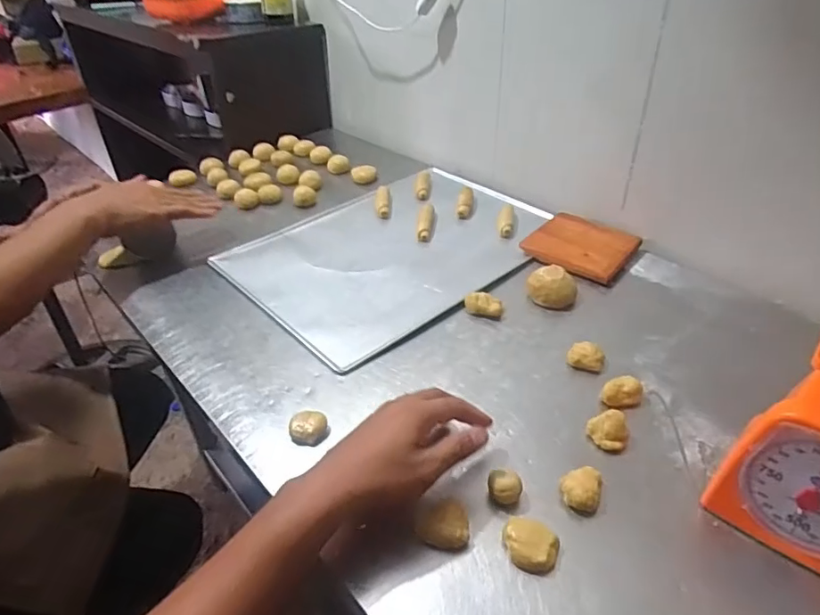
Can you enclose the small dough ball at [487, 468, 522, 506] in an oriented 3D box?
[{"bbox_3d":[0.080,0.155,0.462,0.027,0.025,0.025,-1,36,1],"label":"small dough ball"}]

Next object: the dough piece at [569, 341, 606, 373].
[{"bbox_3d":[0.193,0.054,0.598,0.037,0.019,0.029,16,39,23],"label":"dough piece"}]

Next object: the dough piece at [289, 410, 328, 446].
[{"bbox_3d":[-0.097,0.114,0.526,0.035,0.017,0.034,-1,36,1],"label":"dough piece"}]

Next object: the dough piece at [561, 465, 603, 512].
[{"bbox_3d":[0.145,0.154,0.465,0.031,0.022,0.039,11,38,17],"label":"dough piece"}]

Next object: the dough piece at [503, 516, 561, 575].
[{"bbox_3d":[0.093,0.185,0.423,0.042,0.017,0.034,14,39,20],"label":"dough piece"}]

